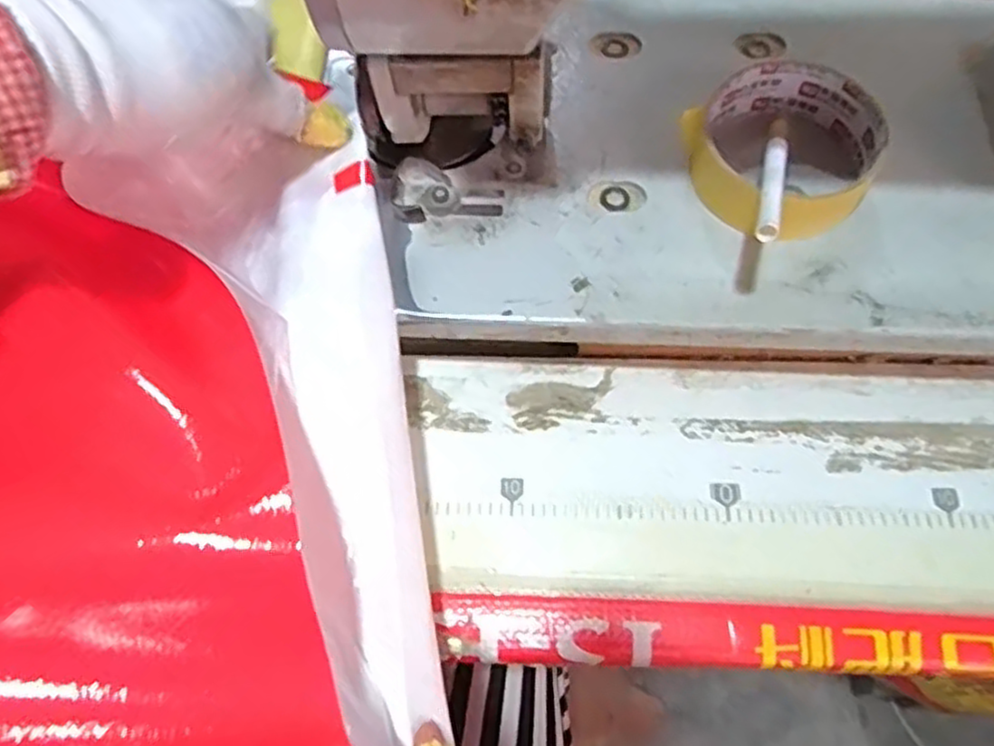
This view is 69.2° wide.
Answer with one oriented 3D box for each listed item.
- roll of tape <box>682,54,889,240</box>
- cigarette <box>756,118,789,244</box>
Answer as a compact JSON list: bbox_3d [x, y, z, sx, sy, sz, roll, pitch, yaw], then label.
[{"bbox_3d":[0.135,-0.104,0.336,0.081,0.028,0.079,-1,68,3],"label":"roll of tape"},{"bbox_3d":[0.116,-0.082,0.301,0.009,0.007,0.090,18,47,8],"label":"cigarette"}]

